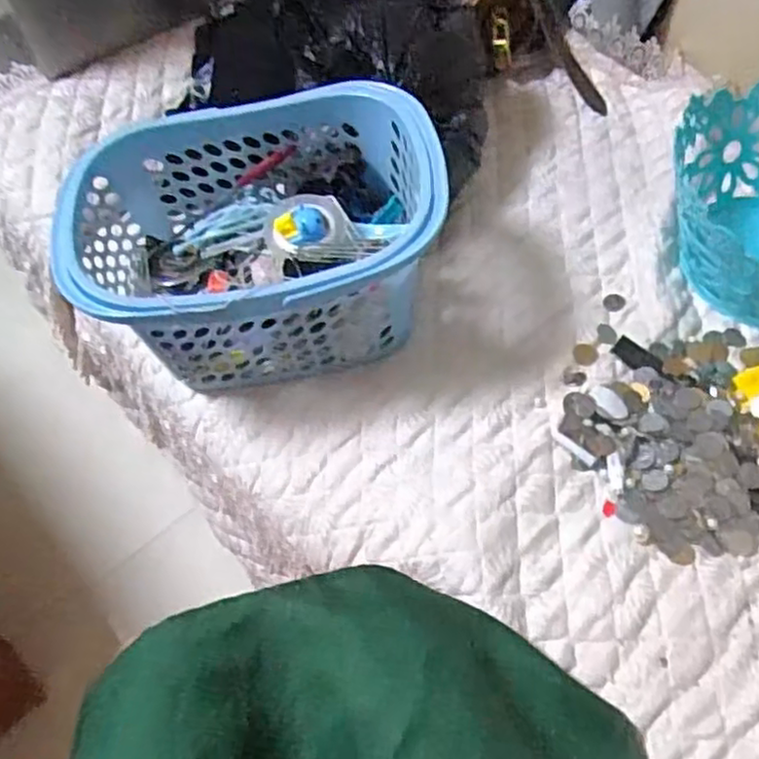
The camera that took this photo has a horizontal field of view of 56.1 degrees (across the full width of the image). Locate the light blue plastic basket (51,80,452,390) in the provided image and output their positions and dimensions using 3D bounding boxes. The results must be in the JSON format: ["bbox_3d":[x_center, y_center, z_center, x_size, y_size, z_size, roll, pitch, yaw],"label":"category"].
[{"bbox_3d":[-0.093,-0.109,0.591,0.276,0.158,0.200,-9,57,-2],"label":"light blue plastic basket"}]

